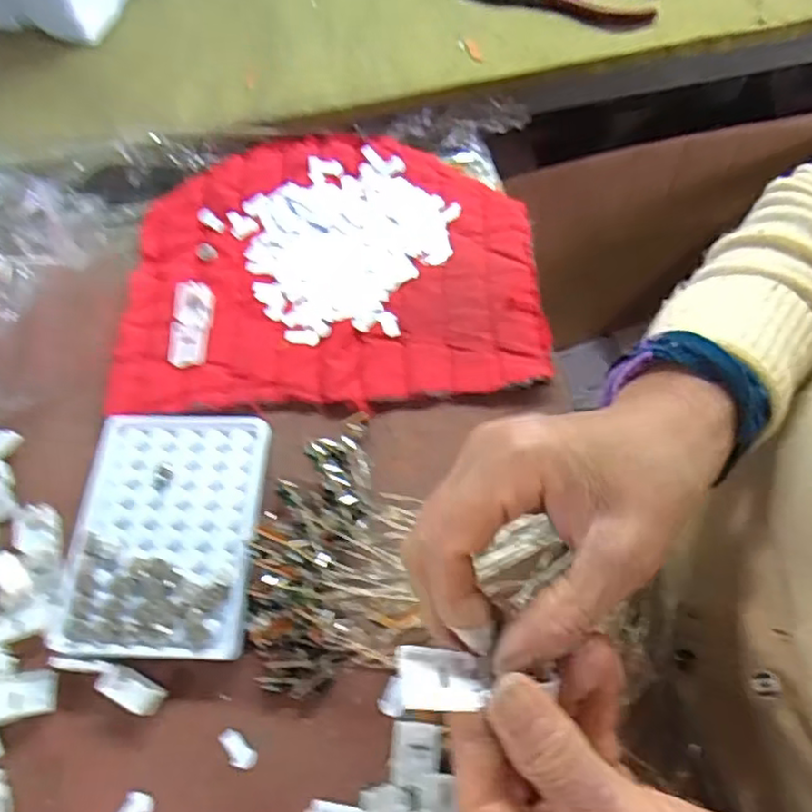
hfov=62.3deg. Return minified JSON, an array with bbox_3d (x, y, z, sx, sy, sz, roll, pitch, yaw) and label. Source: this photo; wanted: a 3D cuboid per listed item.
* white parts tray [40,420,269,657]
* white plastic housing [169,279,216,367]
[{"bbox_3d":[-0.131,0.066,0.366,0.099,0.009,0.131,0,62,4],"label":"white parts tray"},{"bbox_3d":[-0.138,-0.053,0.429,0.024,0.011,0.058,0,62,4],"label":"white plastic housing"}]

